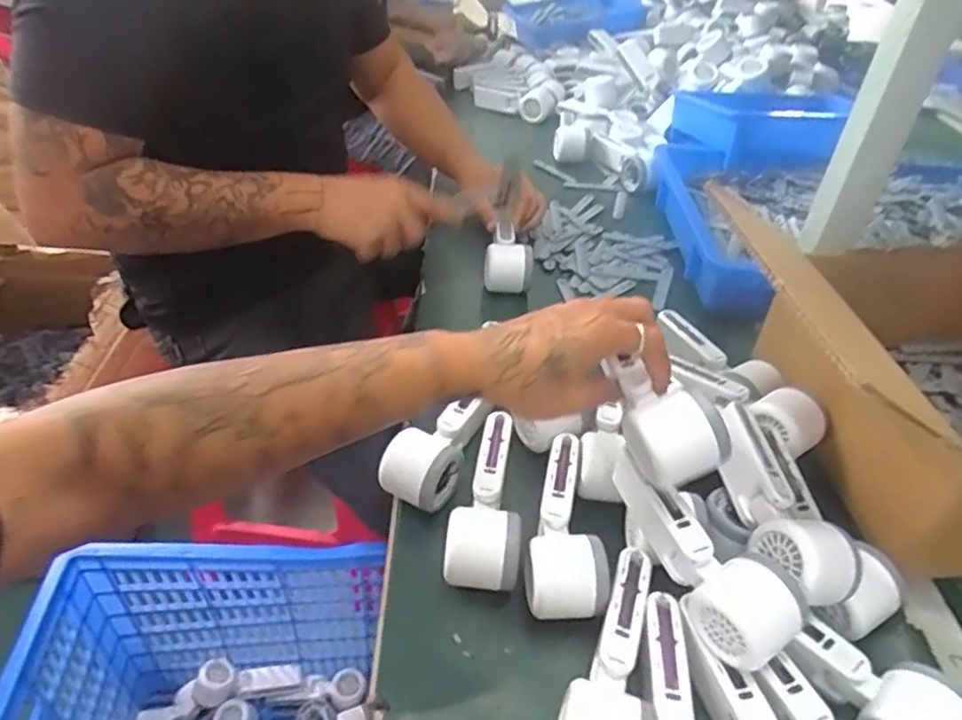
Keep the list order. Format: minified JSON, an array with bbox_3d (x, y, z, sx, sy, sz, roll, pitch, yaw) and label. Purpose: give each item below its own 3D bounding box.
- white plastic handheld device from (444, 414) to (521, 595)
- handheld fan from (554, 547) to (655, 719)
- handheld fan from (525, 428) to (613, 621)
[{"bbox_3d":[0.007,0.111,0.544,0.055,0.049,0.154,5,41,2],"label":"white plastic handheld device"},{"bbox_3d":[0.089,0.207,0.452,0.056,0.043,0.165,14,41,11],"label":"handheld fan"},{"bbox_3d":[0.062,0.127,0.529,0.060,0.048,0.156,1,41,-2],"label":"handheld fan"}]

